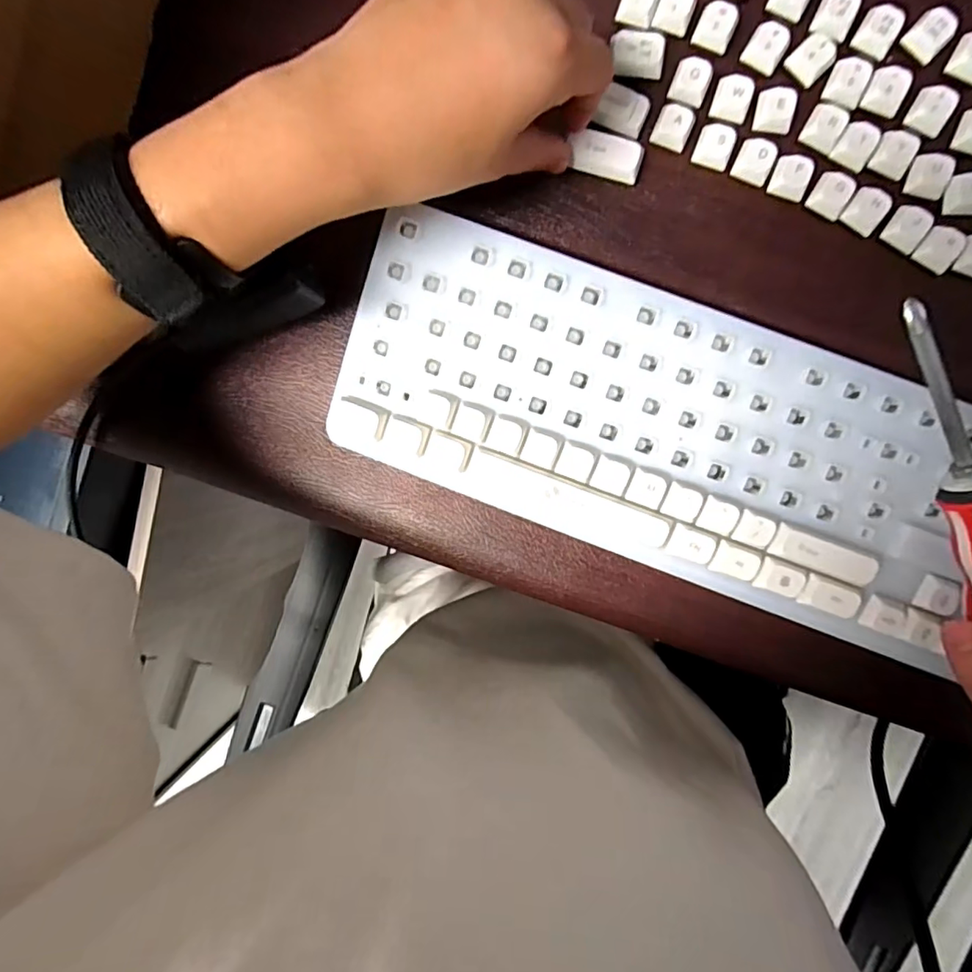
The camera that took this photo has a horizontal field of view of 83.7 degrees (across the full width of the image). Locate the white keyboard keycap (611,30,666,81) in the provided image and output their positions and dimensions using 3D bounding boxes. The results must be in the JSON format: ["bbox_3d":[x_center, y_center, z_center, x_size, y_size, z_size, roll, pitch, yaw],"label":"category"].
[{"bbox_3d":[0.073,-0.209,0.261,0.024,0.004,0.022,3,91,3],"label":"white keyboard keycap"}]

